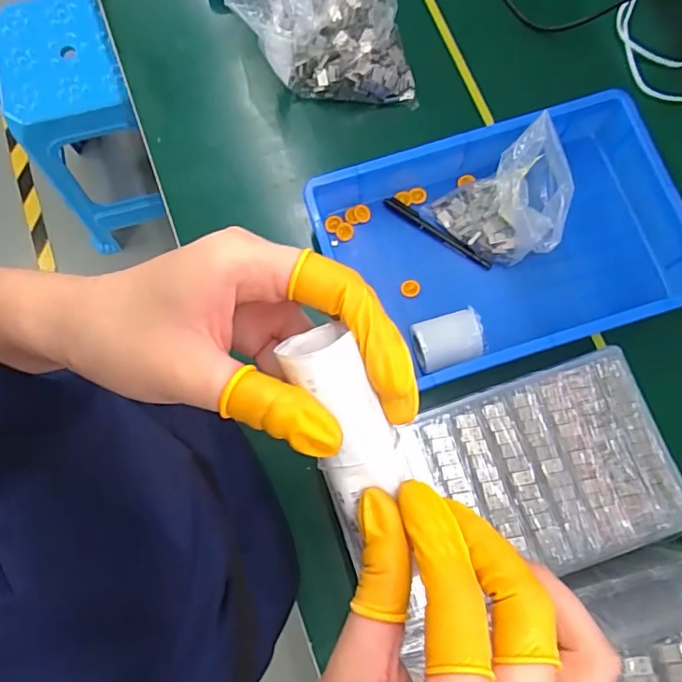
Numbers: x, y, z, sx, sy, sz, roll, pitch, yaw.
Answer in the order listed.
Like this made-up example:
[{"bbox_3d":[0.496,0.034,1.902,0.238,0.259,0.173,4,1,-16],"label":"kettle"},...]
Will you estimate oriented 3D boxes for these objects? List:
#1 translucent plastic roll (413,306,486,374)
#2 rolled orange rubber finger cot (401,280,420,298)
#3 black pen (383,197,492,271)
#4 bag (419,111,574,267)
[{"bbox_3d":[0.107,0.002,0.545,0.065,0.047,0.052,-14,77,-2],"label":"translucent plastic roll"},{"bbox_3d":[0.076,-0.058,0.590,0.020,0.004,0.019,0,77,1],"label":"rolled orange rubber finger cot"},{"bbox_3d":[0.106,-0.120,0.593,0.139,0.007,0.012,36,80,9],"label":"black pen"},{"bbox_3d":[0.170,-0.151,0.554,0.130,0.114,0.107,34,80,8],"label":"bag"}]

